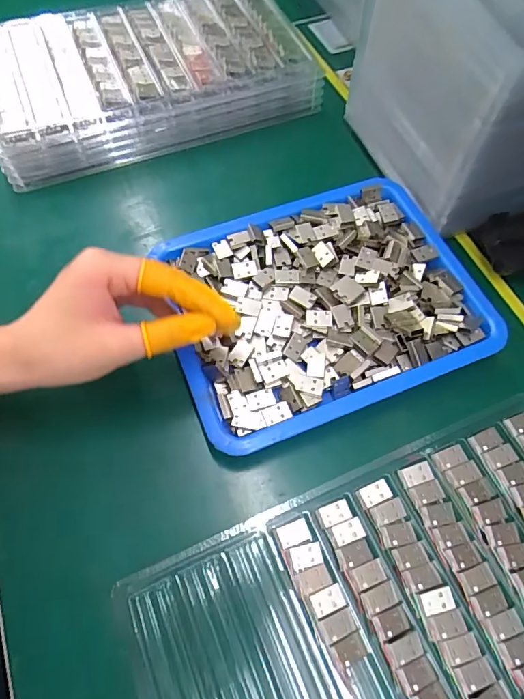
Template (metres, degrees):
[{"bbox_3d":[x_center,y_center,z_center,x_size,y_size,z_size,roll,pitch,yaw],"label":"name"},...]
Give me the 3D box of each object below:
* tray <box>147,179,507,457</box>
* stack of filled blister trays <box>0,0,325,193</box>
[{"bbox_3d":[0.043,-0.033,0.331,0.213,0.028,0.169,-20,65,-10],"label":"tray"},{"bbox_3d":[-0.113,-0.269,0.439,0.297,0.053,0.175,-19,65,-10],"label":"stack of filled blister trays"}]

